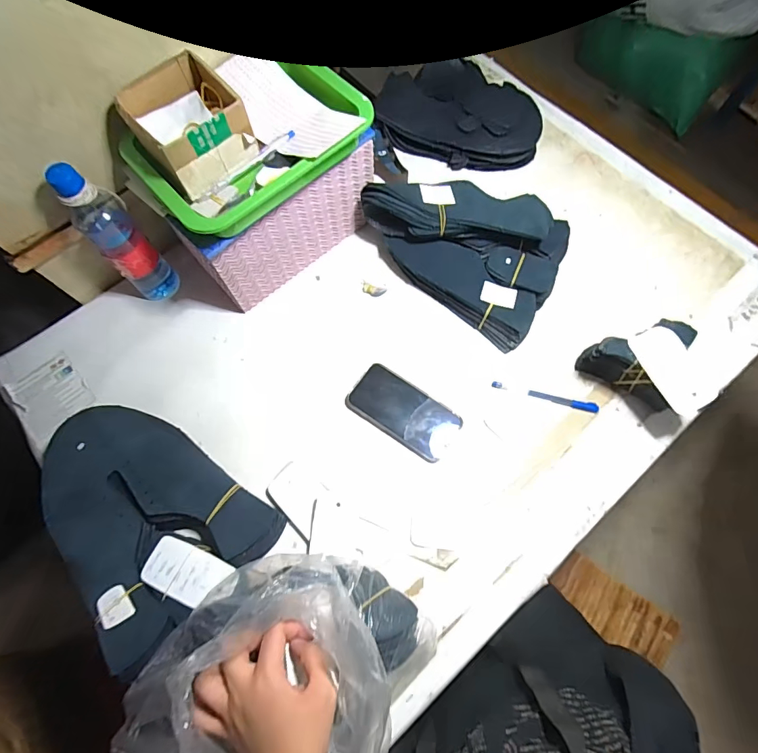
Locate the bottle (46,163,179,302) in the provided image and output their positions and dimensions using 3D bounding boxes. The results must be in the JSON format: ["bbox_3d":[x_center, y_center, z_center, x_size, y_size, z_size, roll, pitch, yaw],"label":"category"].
[{"bbox_3d":[-0.331,-0.176,0.544,0.054,0.215,0.052,-40,75,-13],"label":"bottle"}]

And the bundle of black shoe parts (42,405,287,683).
[{"bbox_3d":[-0.279,0.153,0.520,0.206,0.053,0.275,-41,75,-13],"label":"bundle of black shoe parts"}]

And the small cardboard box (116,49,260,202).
[{"bbox_3d":[-0.210,-0.277,0.474,0.104,0.071,0.106,-37,74,-12],"label":"small cardboard box"}]

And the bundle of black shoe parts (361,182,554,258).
[{"bbox_3d":[0.114,-0.232,0.605,0.274,0.066,0.086,4,70,2],"label":"bundle of black shoe parts"}]

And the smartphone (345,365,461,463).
[{"bbox_3d":[0.034,0.047,0.572,0.147,0.010,0.072,34,80,7],"label":"smartphone"}]

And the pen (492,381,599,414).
[{"bbox_3d":[0.225,0.028,0.581,0.141,0.009,0.013,12,71,5],"label":"pen"}]

